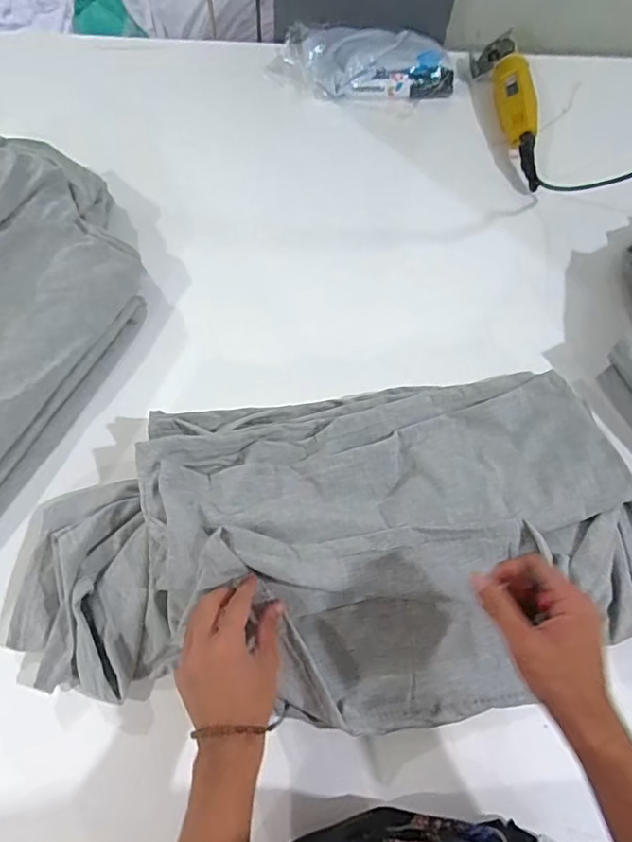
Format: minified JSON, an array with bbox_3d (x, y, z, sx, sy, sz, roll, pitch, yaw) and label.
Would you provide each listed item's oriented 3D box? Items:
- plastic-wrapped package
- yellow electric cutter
[{"bbox_3d":[0.085,-0.647,0.970,0.325,0.059,0.160,3,64,-2],"label":"plastic-wrapped package"},{"bbox_3d":[0.347,-0.546,0.932,0.077,0.060,0.342,-6,64,-6],"label":"yellow electric cutter"}]

